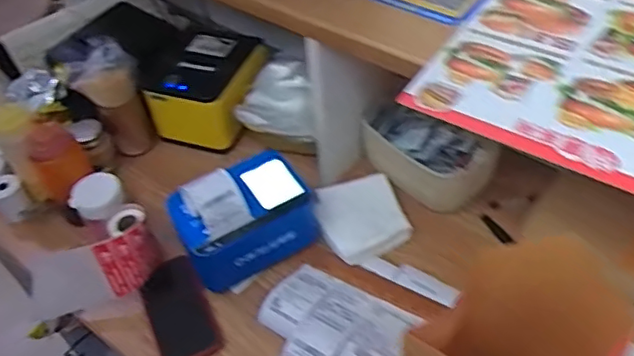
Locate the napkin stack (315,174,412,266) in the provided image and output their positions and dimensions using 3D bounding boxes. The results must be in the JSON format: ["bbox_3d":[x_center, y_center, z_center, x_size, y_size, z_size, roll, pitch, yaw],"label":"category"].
[{"bbox_3d":[0.064,0.058,0.894,0.119,0.029,0.143,-18,49,-11],"label":"napkin stack"}]

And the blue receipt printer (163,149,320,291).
[{"bbox_3d":[-0.106,0.048,0.871,0.192,0.131,0.155,-25,51,-17],"label":"blue receipt printer"}]

